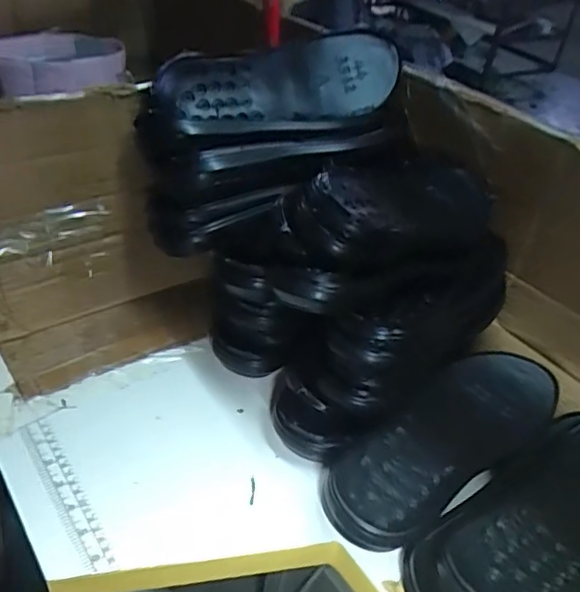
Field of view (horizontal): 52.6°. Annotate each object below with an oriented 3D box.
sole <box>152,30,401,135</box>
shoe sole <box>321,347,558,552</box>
[{"bbox_3d":[-0.004,-0.220,0.620,0.269,0.032,0.111,-18,78,-17],"label":"sole"},{"bbox_3d":[0.148,0.122,0.533,0.290,0.026,0.089,-26,50,-33],"label":"shoe sole"}]

